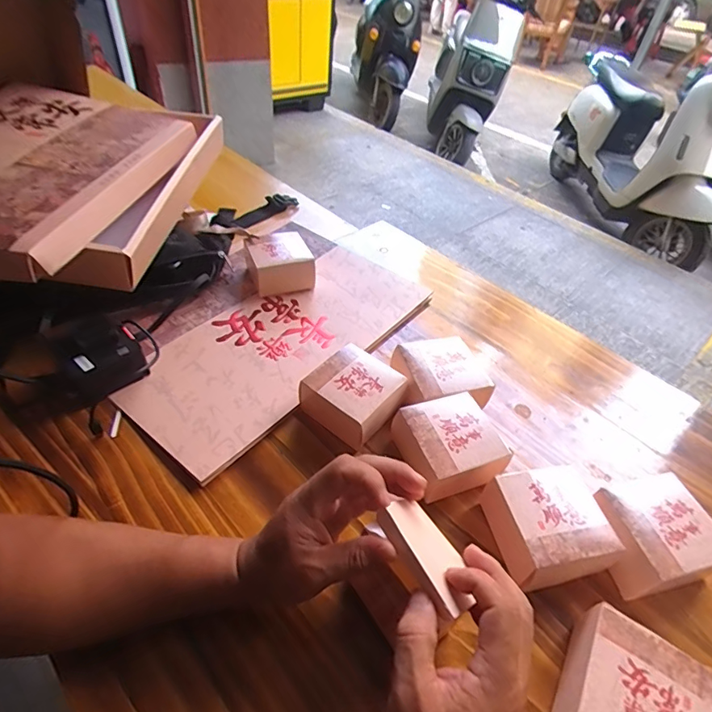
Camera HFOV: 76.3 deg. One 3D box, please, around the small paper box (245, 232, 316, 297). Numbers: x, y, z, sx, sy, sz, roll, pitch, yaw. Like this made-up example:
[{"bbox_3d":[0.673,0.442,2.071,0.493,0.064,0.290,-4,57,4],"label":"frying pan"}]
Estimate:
[{"bbox_3d":[-0.108,-0.131,0.657,0.087,0.055,0.068,-10,47,-18],"label":"small paper box"}]

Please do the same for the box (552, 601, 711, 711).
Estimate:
[{"bbox_3d":[0.195,0.251,0.323,0.091,0.050,0.096,27,47,19],"label":"box"}]

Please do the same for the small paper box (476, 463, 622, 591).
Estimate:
[{"bbox_3d":[0.170,0.155,0.413,0.095,0.053,0.094,-4,45,-12],"label":"small paper box"}]

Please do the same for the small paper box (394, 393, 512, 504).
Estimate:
[{"bbox_3d":[0.090,0.094,0.464,0.100,0.053,0.088,-9,46,-17],"label":"small paper box"}]

